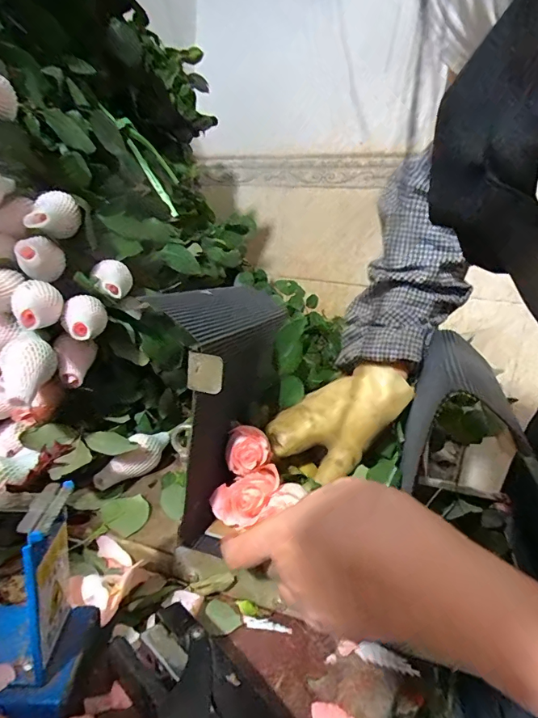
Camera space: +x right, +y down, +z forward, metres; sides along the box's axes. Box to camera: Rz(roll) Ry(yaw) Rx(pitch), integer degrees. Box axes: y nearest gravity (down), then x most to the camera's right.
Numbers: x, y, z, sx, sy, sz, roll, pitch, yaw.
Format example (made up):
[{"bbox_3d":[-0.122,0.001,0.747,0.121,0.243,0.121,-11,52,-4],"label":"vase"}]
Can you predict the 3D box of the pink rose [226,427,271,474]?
[{"bbox_3d":[-0.017,0.074,0.364,0.032,0.029,0.037,3,15,-5],"label":"pink rose"}]

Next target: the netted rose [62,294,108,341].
[{"bbox_3d":[-0.146,-0.034,0.356,0.032,0.027,0.045,-1,16,-20],"label":"netted rose"}]

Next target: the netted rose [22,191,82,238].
[{"bbox_3d":[-0.170,-0.115,0.356,0.035,0.034,0.045,-1,16,-20],"label":"netted rose"}]

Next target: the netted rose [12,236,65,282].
[{"bbox_3d":[-0.183,-0.073,0.354,0.040,0.042,0.046,-2,16,-25],"label":"netted rose"}]

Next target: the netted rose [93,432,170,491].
[{"bbox_3d":[-0.126,0.092,0.417,0.024,0.031,0.076,18,41,41],"label":"netted rose"}]

